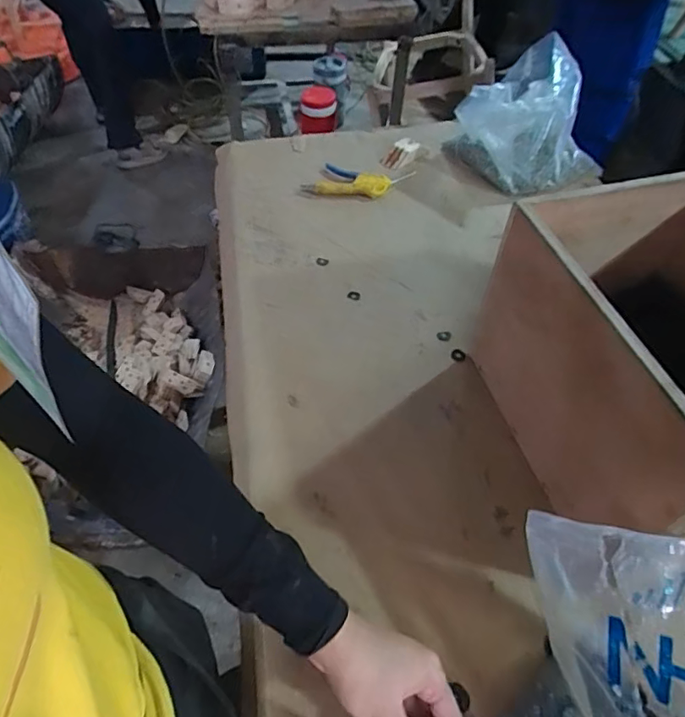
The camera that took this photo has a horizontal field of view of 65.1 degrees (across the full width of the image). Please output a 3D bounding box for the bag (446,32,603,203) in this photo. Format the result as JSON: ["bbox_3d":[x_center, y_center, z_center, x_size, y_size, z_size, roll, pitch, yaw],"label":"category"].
[{"bbox_3d":[0.295,-0.388,0.879,0.154,0.171,0.197,-24,56,-20],"label":"bag"}]

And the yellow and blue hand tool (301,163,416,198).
[{"bbox_3d":[0.026,-0.313,0.933,0.178,0.025,0.075,9,52,6],"label":"yellow and blue hand tool"}]

